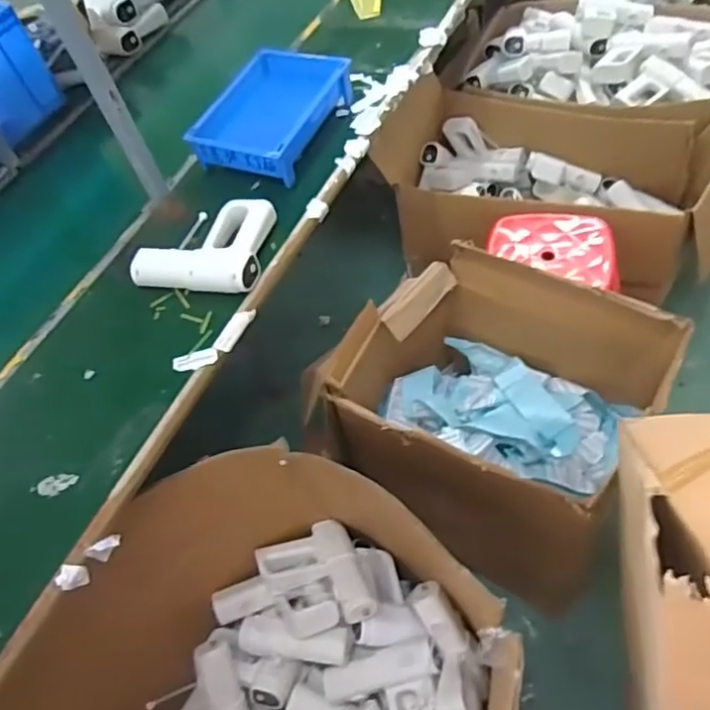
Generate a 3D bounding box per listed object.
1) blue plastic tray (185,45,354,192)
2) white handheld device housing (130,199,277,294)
[{"bbox_3d":[-0.158,-0.474,1.213,0.216,0.077,0.316,21,59,16],"label":"blue plastic tray"},{"bbox_3d":[-0.251,-0.189,1.070,0.221,0.065,0.197,15,57,13],"label":"white handheld device housing"}]

